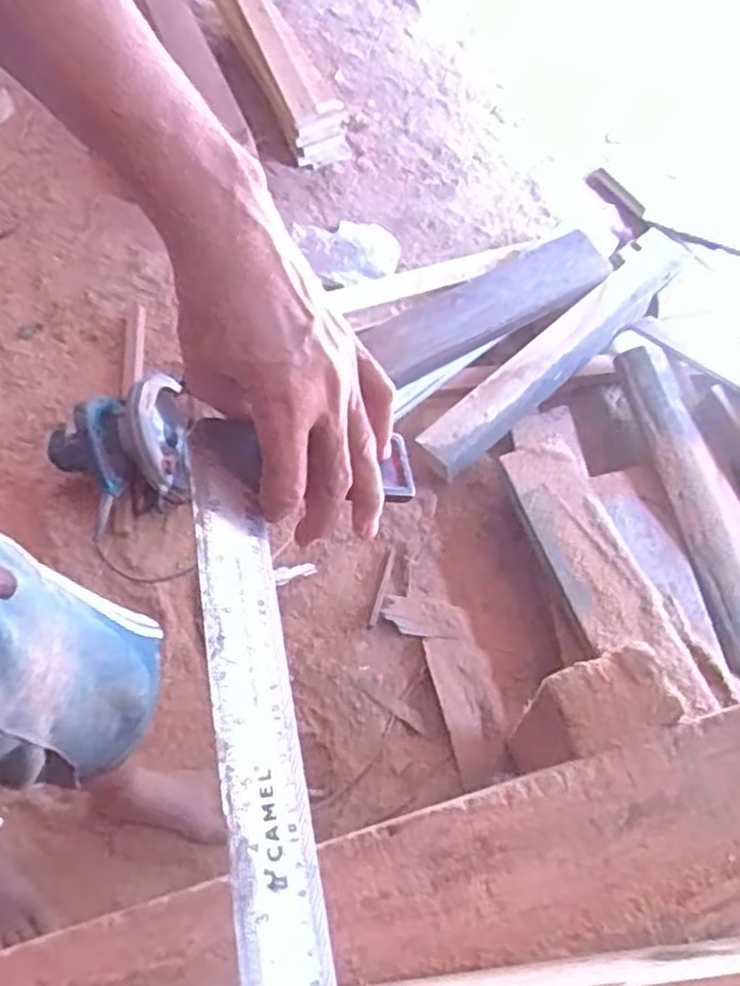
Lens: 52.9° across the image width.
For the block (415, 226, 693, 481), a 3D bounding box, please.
[{"bbox_3d":[0.321,-0.246,1.266,0.579,0.062,0.098,-42,69,-3],"label":"block"}]

